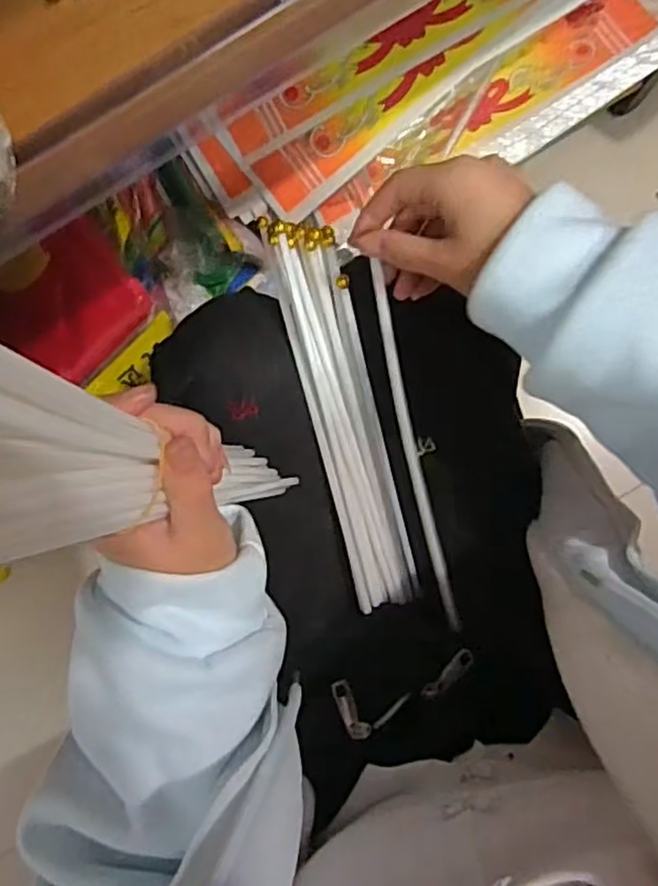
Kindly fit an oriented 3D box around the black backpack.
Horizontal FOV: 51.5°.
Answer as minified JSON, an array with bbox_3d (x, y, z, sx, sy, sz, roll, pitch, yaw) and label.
[{"bbox_3d":[0.034,0.041,0.459,0.220,0.119,0.334,-20,88,2],"label":"black backpack"}]

